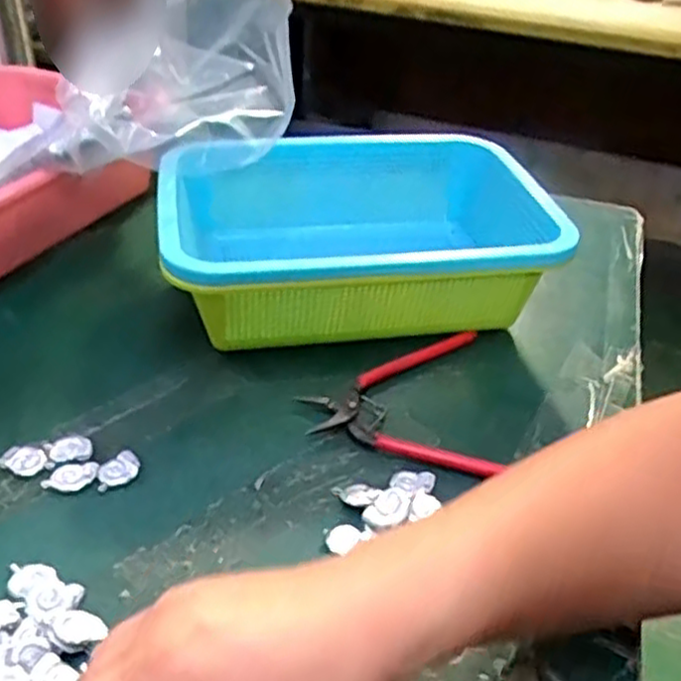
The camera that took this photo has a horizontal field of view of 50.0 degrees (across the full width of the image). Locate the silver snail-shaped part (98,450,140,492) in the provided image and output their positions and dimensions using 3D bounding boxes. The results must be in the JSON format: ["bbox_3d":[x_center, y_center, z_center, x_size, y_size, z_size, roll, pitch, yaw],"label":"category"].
[{"bbox_3d":[-0.121,0.070,0.399,0.023,0.004,0.020,-15,40,-24],"label":"silver snail-shaped part"}]

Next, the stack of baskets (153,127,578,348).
[{"bbox_3d":[0.005,-0.065,0.519,0.252,0.089,0.198,-9,38,-17],"label":"stack of baskets"}]

